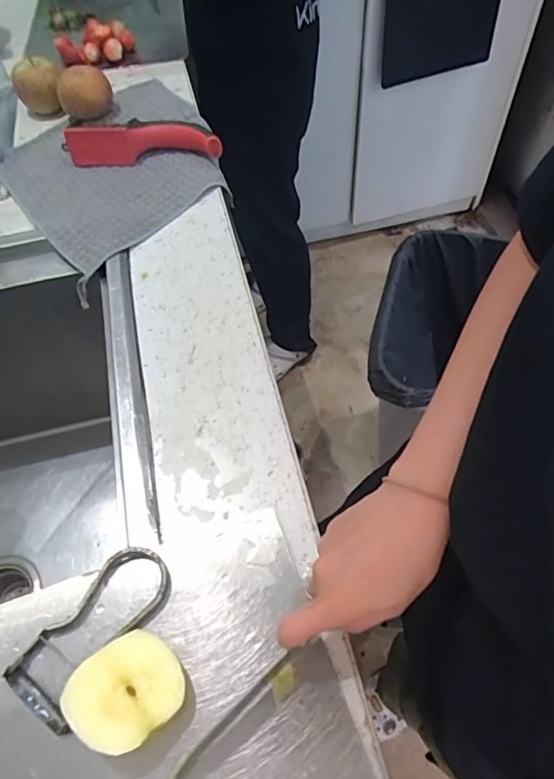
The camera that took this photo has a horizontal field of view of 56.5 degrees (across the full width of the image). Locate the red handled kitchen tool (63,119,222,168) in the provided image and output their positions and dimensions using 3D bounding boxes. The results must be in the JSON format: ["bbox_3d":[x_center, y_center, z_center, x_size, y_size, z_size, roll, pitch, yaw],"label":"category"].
[{"bbox_3d":[-0.176,-0.327,0.680,0.207,0.051,0.044,-1,57,3],"label":"red handled kitchen tool"}]

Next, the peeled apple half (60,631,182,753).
[{"bbox_3d":[-0.095,0.193,0.327,0.063,0.024,0.063,7,49,-8],"label":"peeled apple half"}]

